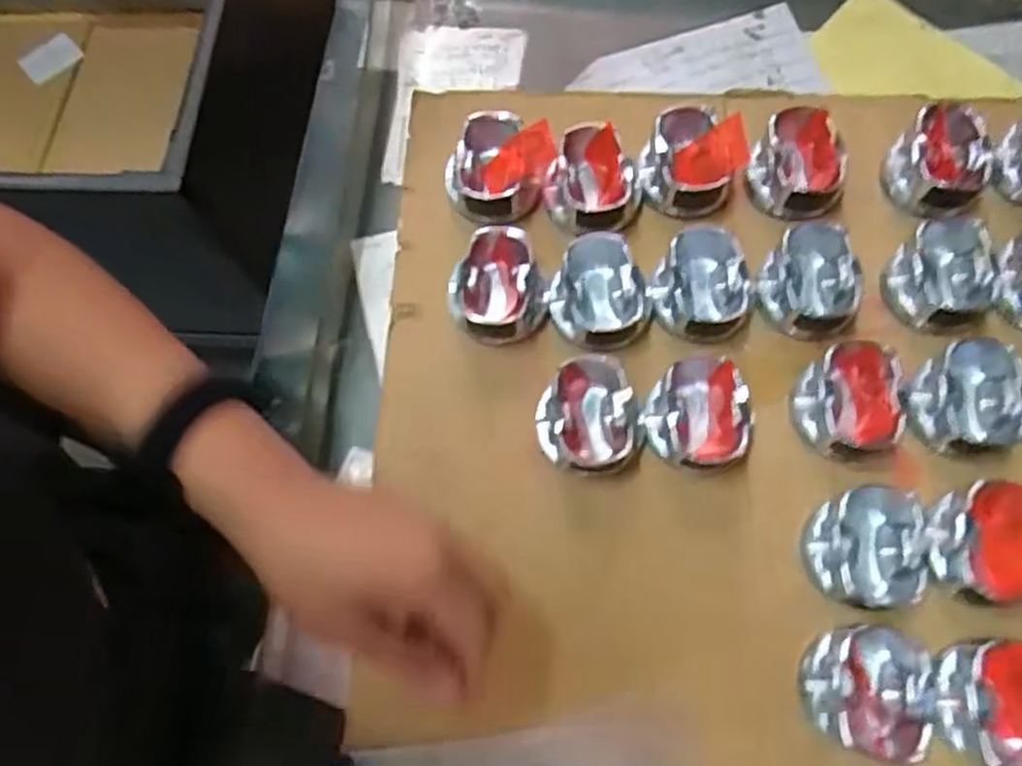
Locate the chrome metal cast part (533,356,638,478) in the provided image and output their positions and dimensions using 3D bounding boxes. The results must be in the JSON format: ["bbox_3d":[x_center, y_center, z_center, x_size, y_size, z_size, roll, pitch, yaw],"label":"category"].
[{"bbox_3d":[0.051,0.024,0.494,0.065,0.050,0.072,-9,70,0],"label":"chrome metal cast part"}]

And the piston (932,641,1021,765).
[{"bbox_3d":[0.274,0.186,0.427,0.060,0.041,0.074,-5,70,2],"label":"piston"}]

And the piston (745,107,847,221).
[{"bbox_3d":[0.210,-0.156,0.554,0.070,0.055,0.073,28,74,13],"label":"piston"}]

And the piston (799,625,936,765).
[{"bbox_3d":[0.204,0.177,0.433,0.062,0.044,0.065,-1,70,3],"label":"piston"}]

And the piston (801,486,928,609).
[{"bbox_3d":[0.217,0.105,0.463,0.061,0.044,0.077,-3,70,3],"label":"piston"}]

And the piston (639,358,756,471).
[{"bbox_3d":[0.123,0.024,0.491,0.066,0.050,0.068,-1,70,3],"label":"piston"}]

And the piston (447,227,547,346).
[{"bbox_3d":[-0.009,-0.065,0.529,0.064,0.051,0.069,-1,70,3],"label":"piston"}]

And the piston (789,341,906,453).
[{"bbox_3d":[0.217,0.011,0.490,0.057,0.050,0.071,7,71,6],"label":"piston"}]

